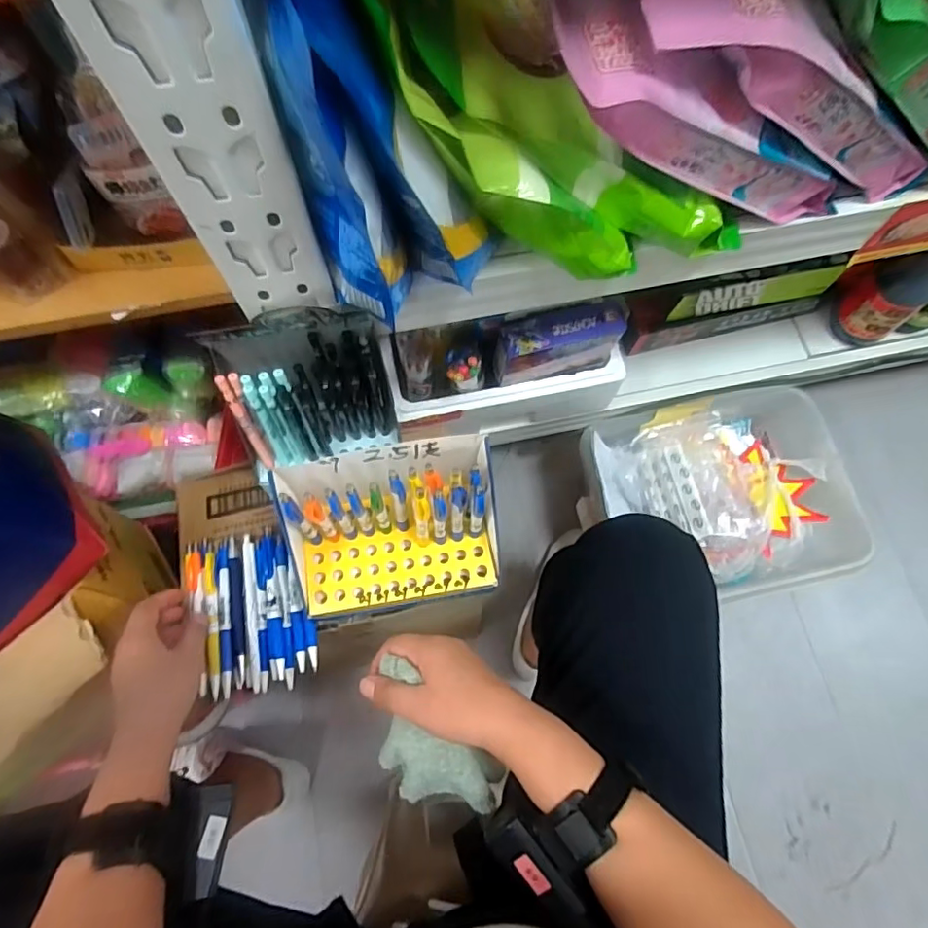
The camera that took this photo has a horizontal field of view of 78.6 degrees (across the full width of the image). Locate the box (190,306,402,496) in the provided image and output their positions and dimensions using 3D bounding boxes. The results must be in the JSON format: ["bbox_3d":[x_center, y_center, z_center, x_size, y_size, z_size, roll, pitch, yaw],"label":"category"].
[{"bbox_3d":[-0.141,-0.065,0.512,0.150,0.146,0.089,-10,72,-4],"label":"box"}]

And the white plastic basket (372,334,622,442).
[{"bbox_3d":[0.052,-0.122,0.802,0.319,0.124,0.154,-14,72,-5],"label":"white plastic basket"}]

